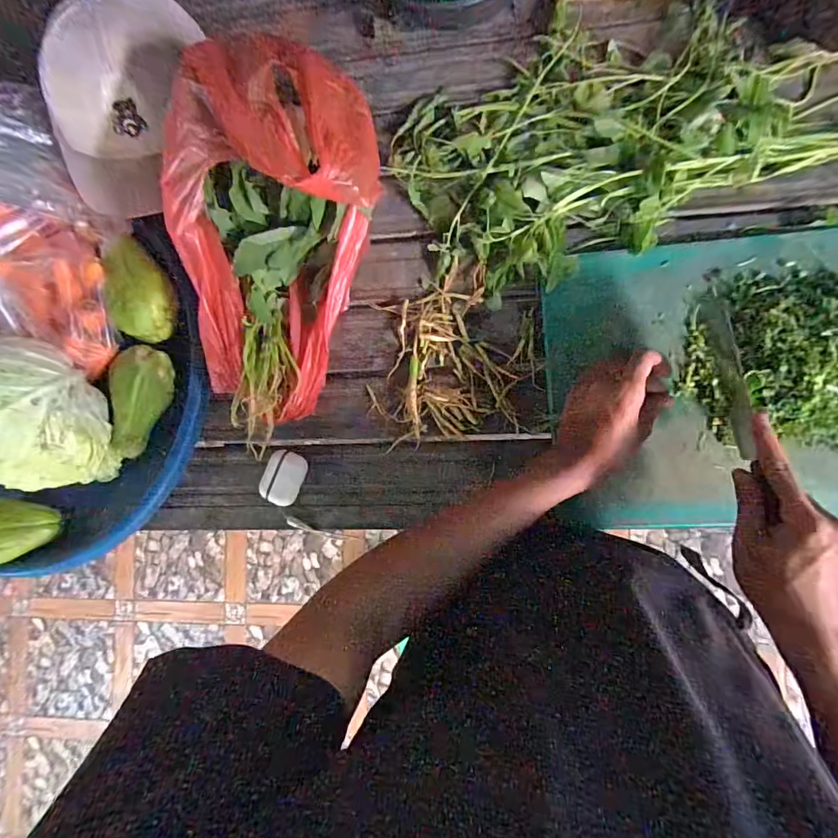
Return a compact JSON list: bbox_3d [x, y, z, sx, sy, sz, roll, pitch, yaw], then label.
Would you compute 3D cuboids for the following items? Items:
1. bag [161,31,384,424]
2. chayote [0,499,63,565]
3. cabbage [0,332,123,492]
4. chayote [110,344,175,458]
[{"bbox_3d":[-0.146,-0.180,0.464,0.187,0.165,0.328,15,89,8],"label":"bag"},{"bbox_3d":[-0.480,0.130,0.524,0.091,0.052,0.068,-19,85,6],"label":"chayote"},{"bbox_3d":[-0.451,-0.009,0.484,0.184,0.118,0.158,6,88,8],"label":"cabbage"},{"bbox_3d":[-0.327,-0.019,0.523,0.048,0.043,0.128,16,90,9],"label":"chayote"}]

